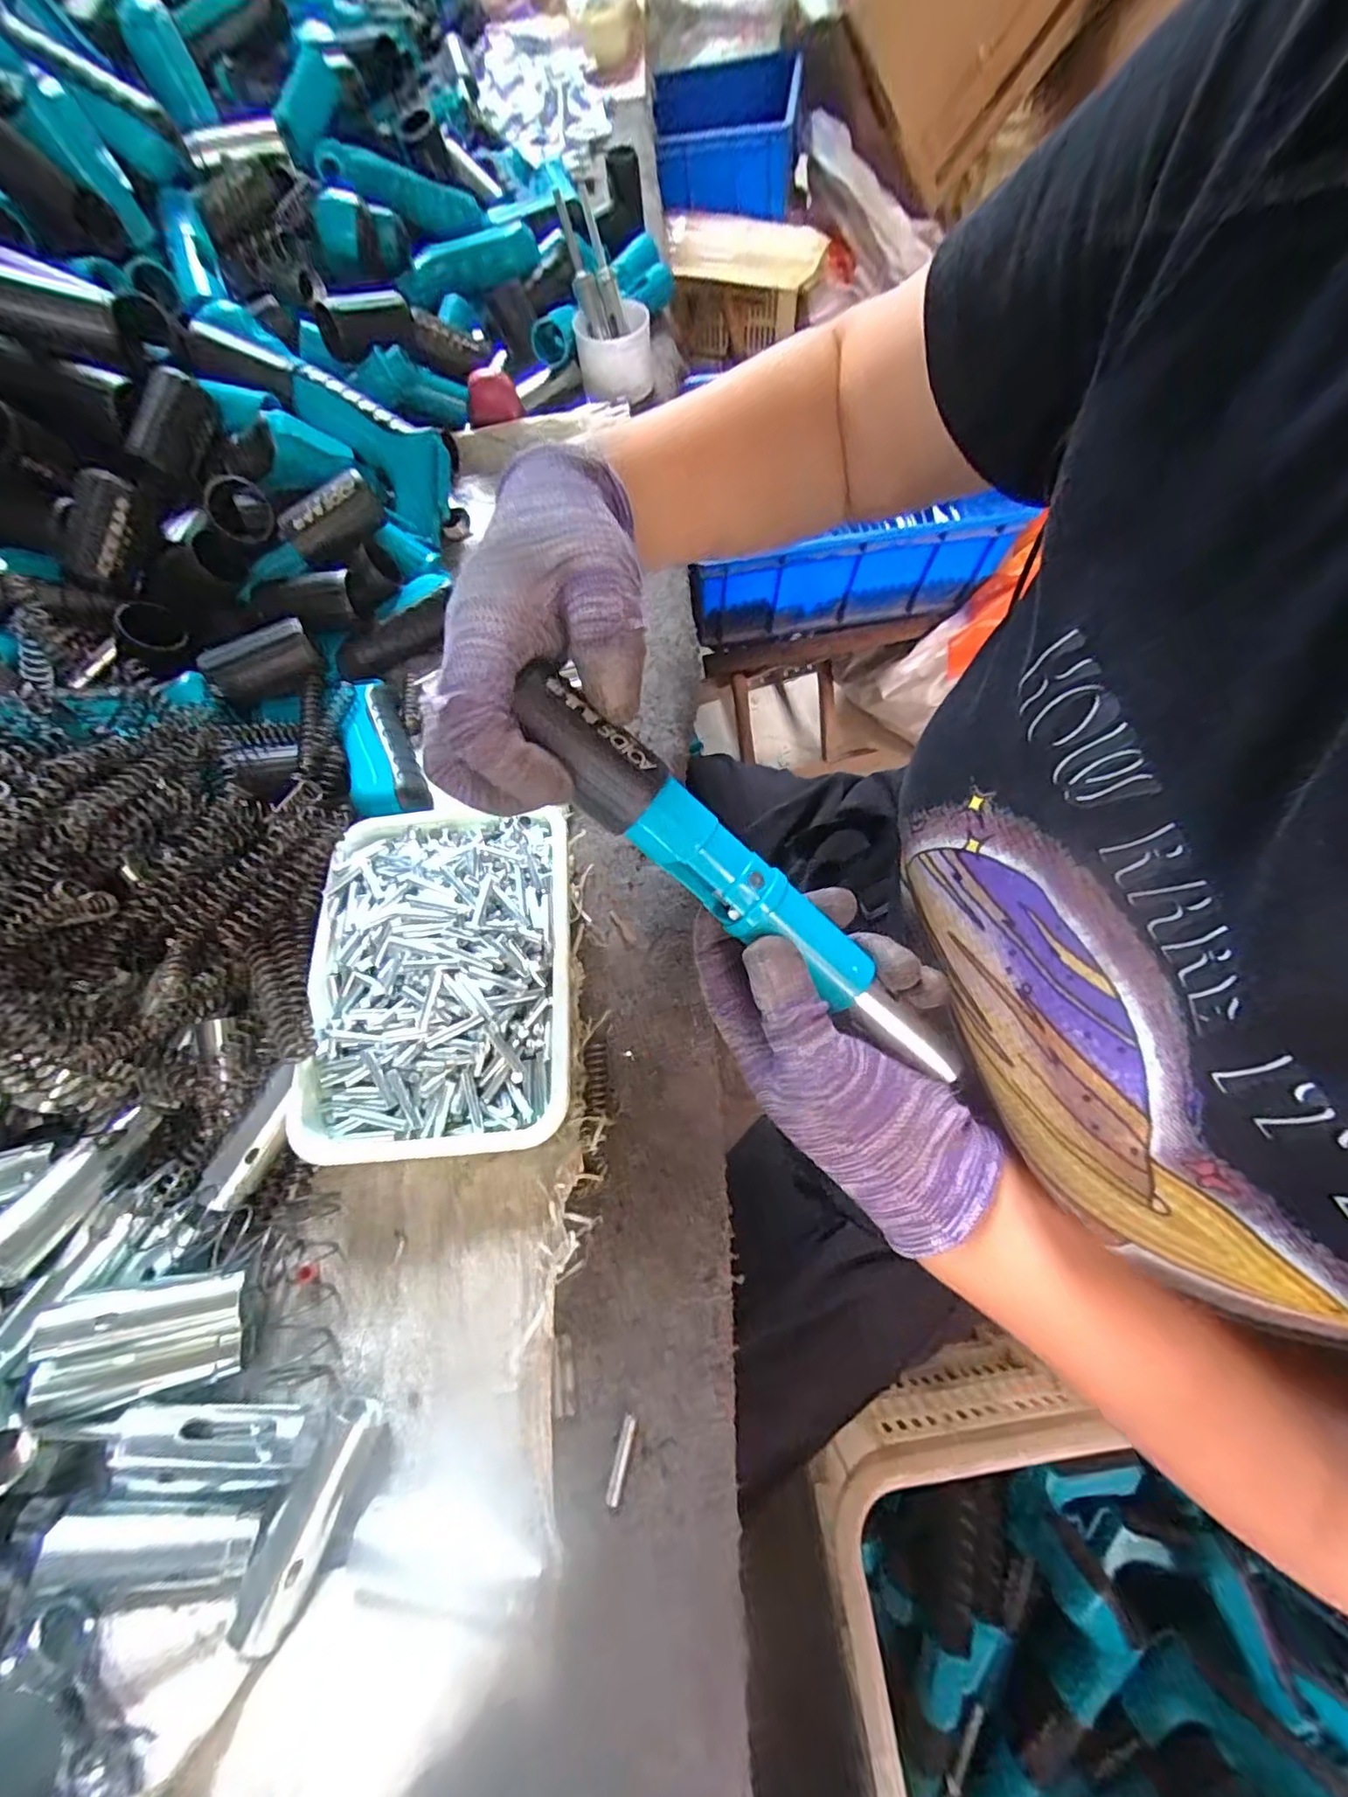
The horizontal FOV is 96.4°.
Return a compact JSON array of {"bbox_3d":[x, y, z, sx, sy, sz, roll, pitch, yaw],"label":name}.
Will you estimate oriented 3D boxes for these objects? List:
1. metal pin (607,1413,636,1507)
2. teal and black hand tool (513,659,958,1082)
[{"bbox_3d":[-0.022,0.229,0.246,0.005,0.005,0.029,12,68,8],"label":"metal pin"},{"bbox_3d":[0.026,-0.003,0.236,0.211,0.025,0.030,41,72,-12],"label":"teal and black hand tool"}]

